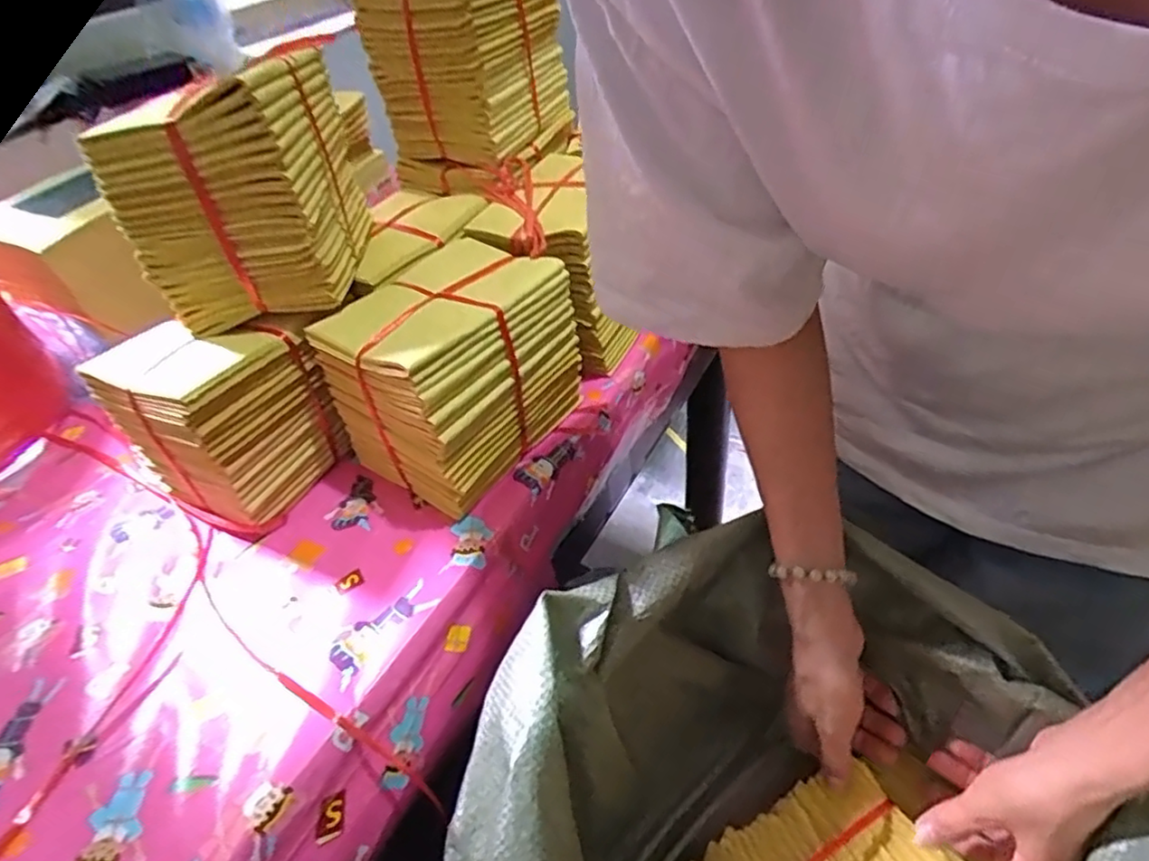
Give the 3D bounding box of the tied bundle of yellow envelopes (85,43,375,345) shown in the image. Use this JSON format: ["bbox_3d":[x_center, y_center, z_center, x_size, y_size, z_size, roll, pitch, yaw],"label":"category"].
[{"bbox_3d":[-0.239,-0.184,0.480,0.120,0.143,0.156,-3,43,6],"label":"tied bundle of yellow envelopes"}]

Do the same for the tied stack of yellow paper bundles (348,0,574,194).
[{"bbox_3d":[-0.100,-0.345,0.616,0.129,0.171,0.174,11,46,20],"label":"tied stack of yellow paper bundles"}]

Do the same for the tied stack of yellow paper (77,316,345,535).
[{"bbox_3d":[-0.279,-0.009,0.512,0.126,0.139,0.102,16,48,24],"label":"tied stack of yellow paper"}]

